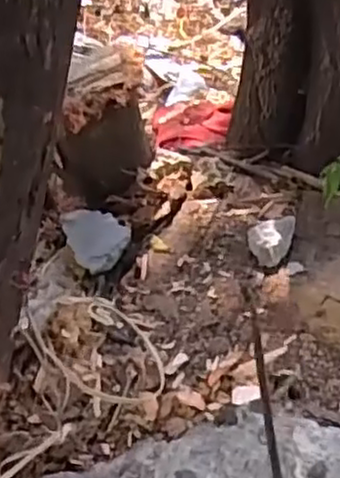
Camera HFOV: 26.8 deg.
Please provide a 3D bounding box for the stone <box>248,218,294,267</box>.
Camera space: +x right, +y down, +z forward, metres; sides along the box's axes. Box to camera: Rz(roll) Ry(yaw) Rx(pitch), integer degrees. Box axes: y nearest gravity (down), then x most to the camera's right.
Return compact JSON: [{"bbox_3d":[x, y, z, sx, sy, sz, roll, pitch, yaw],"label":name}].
[{"bbox_3d":[0.093,0.001,0.670,0.034,0.037,0.049,23,57,21],"label":"stone"}]

